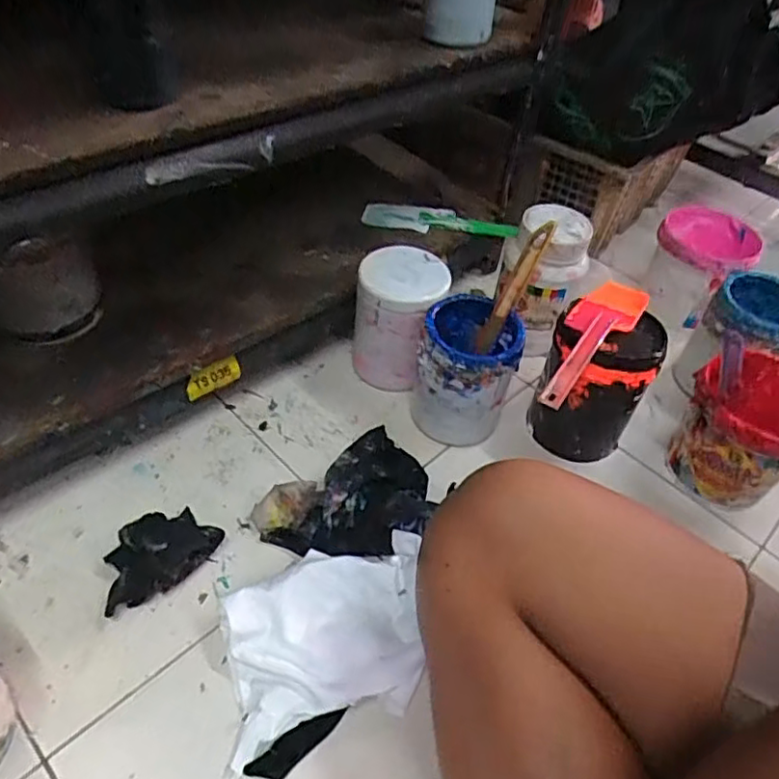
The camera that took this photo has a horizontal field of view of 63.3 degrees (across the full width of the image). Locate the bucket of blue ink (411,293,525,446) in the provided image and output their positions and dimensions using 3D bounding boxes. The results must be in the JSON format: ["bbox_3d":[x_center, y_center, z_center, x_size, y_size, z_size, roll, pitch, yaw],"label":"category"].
[{"bbox_3d":[0.081,-0.018,0.683,0.101,0.137,0.098,17,48,9],"label":"bucket of blue ink"}]

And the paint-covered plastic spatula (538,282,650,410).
[{"bbox_3d":[0.188,-0.055,0.600,0.056,0.029,0.237,33,52,22],"label":"paint-covered plastic spatula"}]

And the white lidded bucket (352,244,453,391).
[{"bbox_3d":[0.009,-0.076,0.720,0.093,0.151,0.101,3,47,-4],"label":"white lidded bucket"}]

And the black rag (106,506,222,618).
[{"bbox_3d":[-0.208,0.145,0.561,0.109,0.041,0.068,-31,58,-30],"label":"black rag"}]

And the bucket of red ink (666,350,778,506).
[{"bbox_3d":[0.370,0.039,0.657,0.129,0.144,0.120,-32,58,-31],"label":"bucket of red ink"}]

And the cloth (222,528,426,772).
[{"bbox_3d":[-0.048,0.206,0.526,0.168,0.038,0.153,-6,49,-12],"label":"cloth"}]

